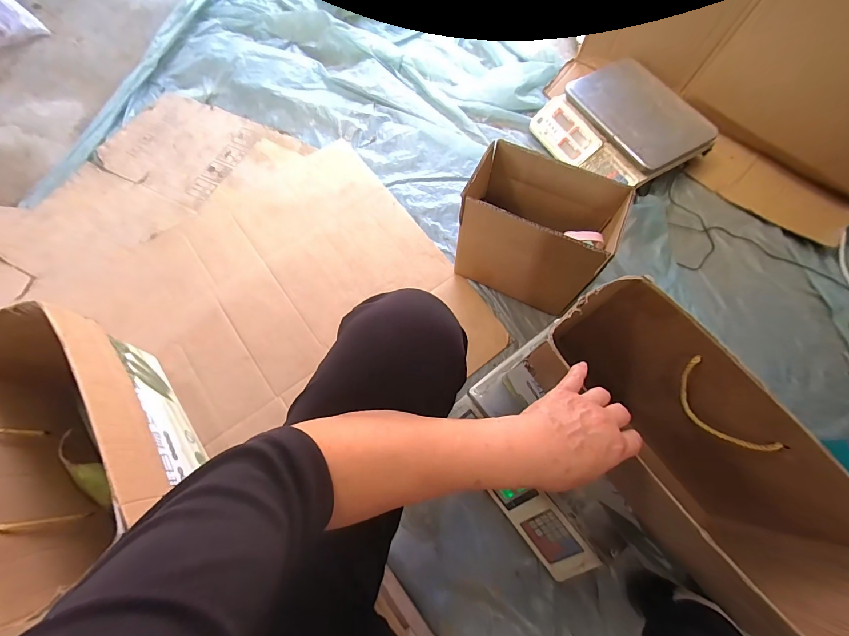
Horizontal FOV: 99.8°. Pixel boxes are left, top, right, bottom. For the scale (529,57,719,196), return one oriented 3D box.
[{"bbox_3d":[0.495,-0.491,0.908,0.284,0.121,0.344,-31,72,-10],"label":"scale"}]

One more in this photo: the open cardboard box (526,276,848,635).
[{"bbox_3d":[0.294,0.164,0.468,0.166,0.241,0.366,-31,72,-10],"label":"open cardboard box"}]

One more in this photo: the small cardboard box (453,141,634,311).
[{"bbox_3d":[0.208,-0.160,0.713,0.258,0.248,0.164,25,72,10],"label":"small cardboard box"}]

